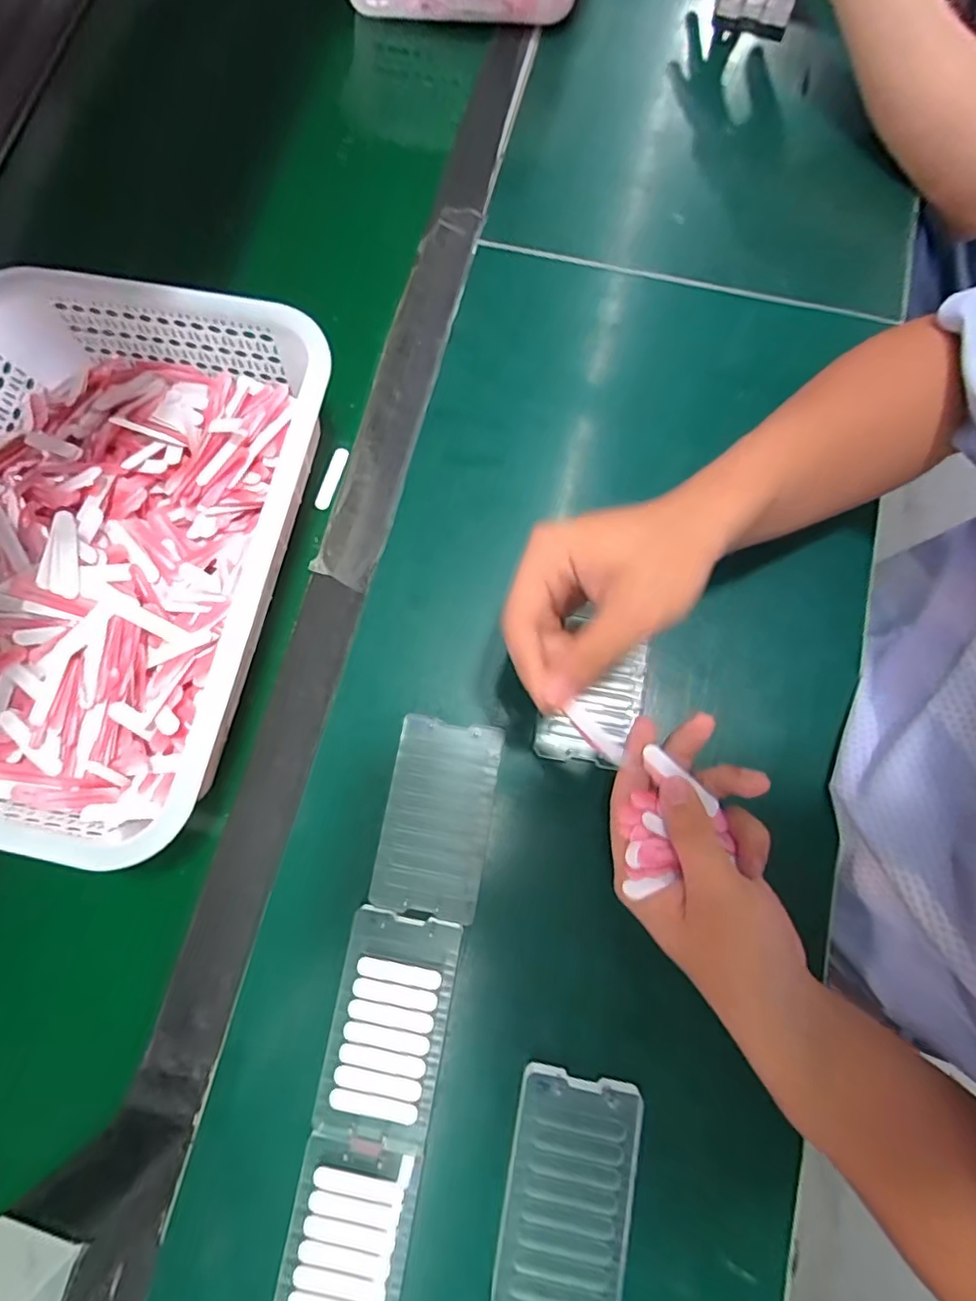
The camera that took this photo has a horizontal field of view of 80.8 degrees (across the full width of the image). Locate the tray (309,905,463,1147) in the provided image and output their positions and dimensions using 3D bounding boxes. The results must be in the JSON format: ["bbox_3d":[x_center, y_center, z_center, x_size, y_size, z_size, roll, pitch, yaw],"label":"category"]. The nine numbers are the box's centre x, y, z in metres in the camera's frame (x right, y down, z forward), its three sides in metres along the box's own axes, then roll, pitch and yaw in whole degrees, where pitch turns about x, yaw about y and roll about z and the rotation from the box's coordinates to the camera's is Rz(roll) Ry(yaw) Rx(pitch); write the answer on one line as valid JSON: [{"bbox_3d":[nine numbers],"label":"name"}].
[{"bbox_3d":[-0.059,0.222,0.342,0.067,0.007,0.120,10,78,5],"label":"tray"}]

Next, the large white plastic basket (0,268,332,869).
[{"bbox_3d":[-0.268,-0.065,0.385,0.263,0.077,0.356,11,78,5],"label":"large white plastic basket"}]

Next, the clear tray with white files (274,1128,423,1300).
[{"bbox_3d":[-0.080,0.341,0.316,0.067,0.006,0.121,10,78,5],"label":"clear tray with white files"}]

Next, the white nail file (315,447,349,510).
[{"bbox_3d":[-0.119,-0.132,0.437,0.012,0.005,0.051,16,79,6],"label":"white nail file"}]

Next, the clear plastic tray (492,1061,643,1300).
[{"bbox_3d":[0.045,0.307,0.320,0.068,0.013,0.121,9,78,5],"label":"clear plastic tray"}]

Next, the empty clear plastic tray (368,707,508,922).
[{"bbox_3d":[-0.032,0.105,0.370,0.067,0.008,0.119,9,78,5],"label":"empty clear plastic tray"}]

